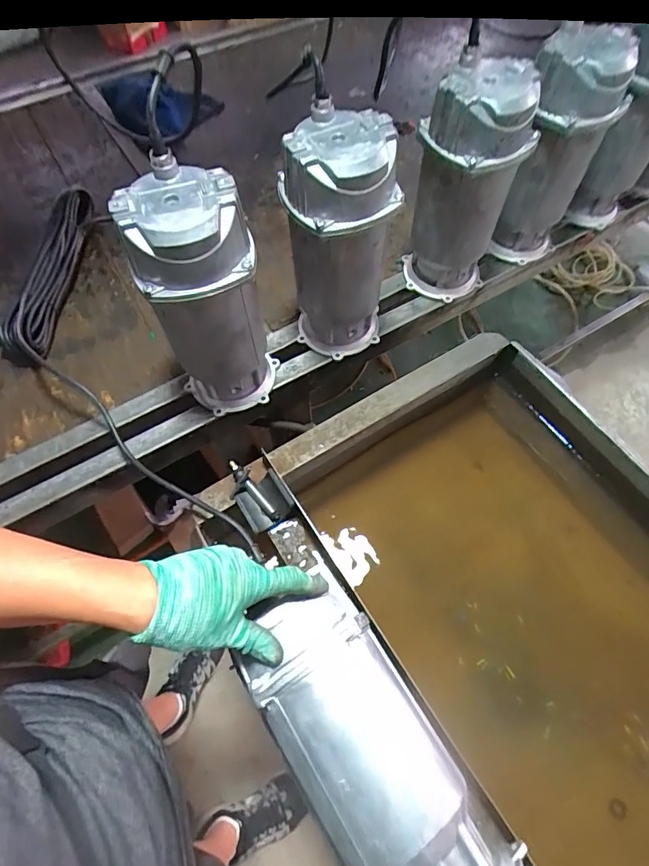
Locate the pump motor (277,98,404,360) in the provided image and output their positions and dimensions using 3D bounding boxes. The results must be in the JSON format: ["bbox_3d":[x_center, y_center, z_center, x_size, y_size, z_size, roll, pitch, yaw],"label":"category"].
[{"bbox_3d":[0.018,-0.232,0.604,0.134,0.293,0.108,2,62,2],"label":"pump motor"}]

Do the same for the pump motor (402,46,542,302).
[{"bbox_3d":[0.194,-0.338,0.655,0.127,0.300,0.125,15,63,9],"label":"pump motor"}]

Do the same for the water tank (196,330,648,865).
[{"bbox_3d":[0.273,0.269,0.614,0.550,0.209,0.744,-29,65,-14],"label":"water tank"}]

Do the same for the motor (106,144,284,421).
[{"bbox_3d":[-0.139,-0.149,0.563,0.128,0.292,0.117,-35,66,-16],"label":"motor"}]

